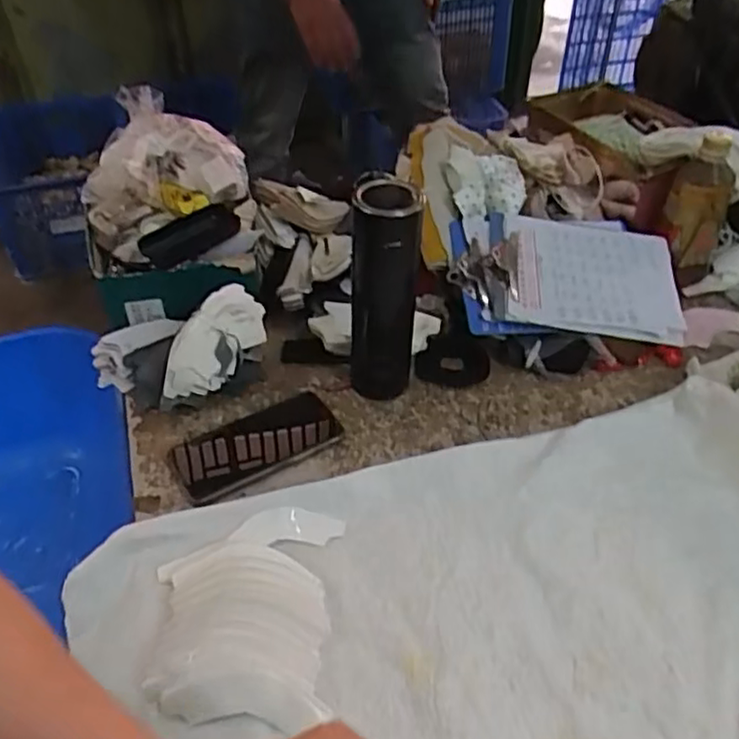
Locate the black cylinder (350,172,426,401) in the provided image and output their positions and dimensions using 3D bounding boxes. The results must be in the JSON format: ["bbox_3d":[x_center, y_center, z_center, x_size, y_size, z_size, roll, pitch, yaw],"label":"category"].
[{"bbox_3d":[0.016,-0.069,0.663,0.062,0.224,0.067,8,43,8],"label":"black cylinder"}]

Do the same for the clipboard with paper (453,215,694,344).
[{"bbox_3d":[0.224,-0.116,0.779,0.256,0.030,0.167,4,58,-5],"label":"clipboard with paper"}]

